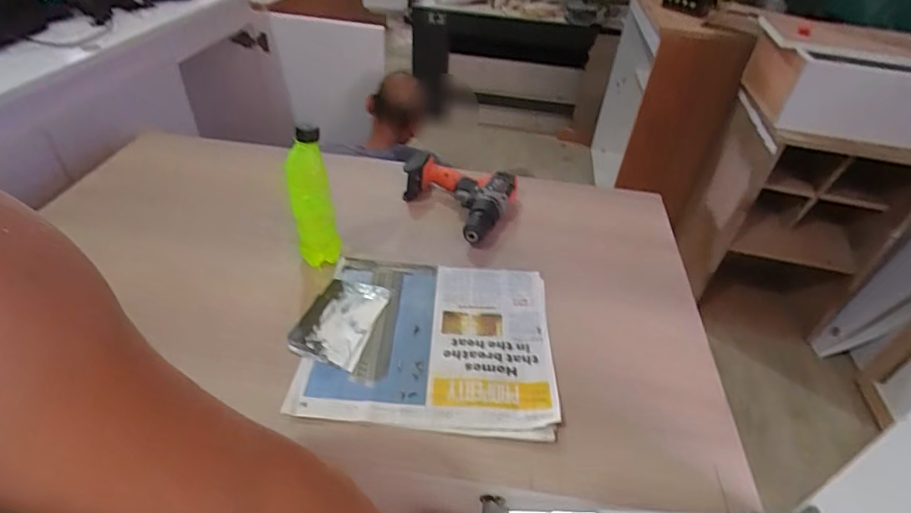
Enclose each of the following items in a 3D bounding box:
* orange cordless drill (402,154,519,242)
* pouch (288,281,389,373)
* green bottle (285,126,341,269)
[{"bbox_3d":[0.009,-0.110,0.853,0.189,0.072,0.137,35,51,29],"label":"orange cordless drill"},{"bbox_3d":[-0.158,0.088,0.664,0.098,0.013,0.139,13,43,10],"label":"pouch"},{"bbox_3d":[-0.203,-0.080,0.683,0.054,0.208,0.064,-10,44,-15],"label":"green bottle"}]

